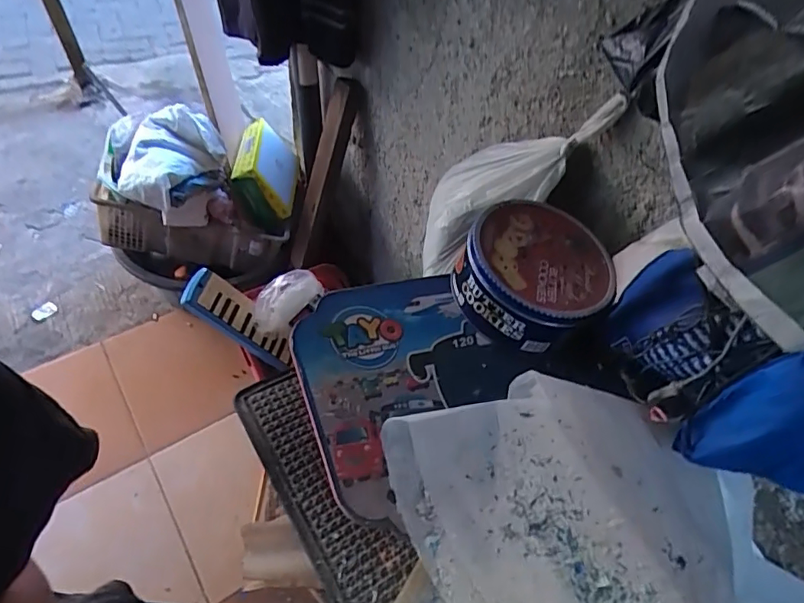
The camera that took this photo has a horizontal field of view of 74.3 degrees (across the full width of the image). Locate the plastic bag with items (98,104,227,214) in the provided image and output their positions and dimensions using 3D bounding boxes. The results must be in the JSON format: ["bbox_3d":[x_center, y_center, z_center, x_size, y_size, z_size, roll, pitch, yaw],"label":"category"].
[{"bbox_3d":[-0.589,-0.342,1.246,0.280,0.160,0.224,14,53,5],"label":"plastic bag with items"}]

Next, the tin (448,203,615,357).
[{"bbox_3d":[0.167,-0.037,0.676,0.184,0.077,0.181,2,53,-3],"label":"tin"}]

